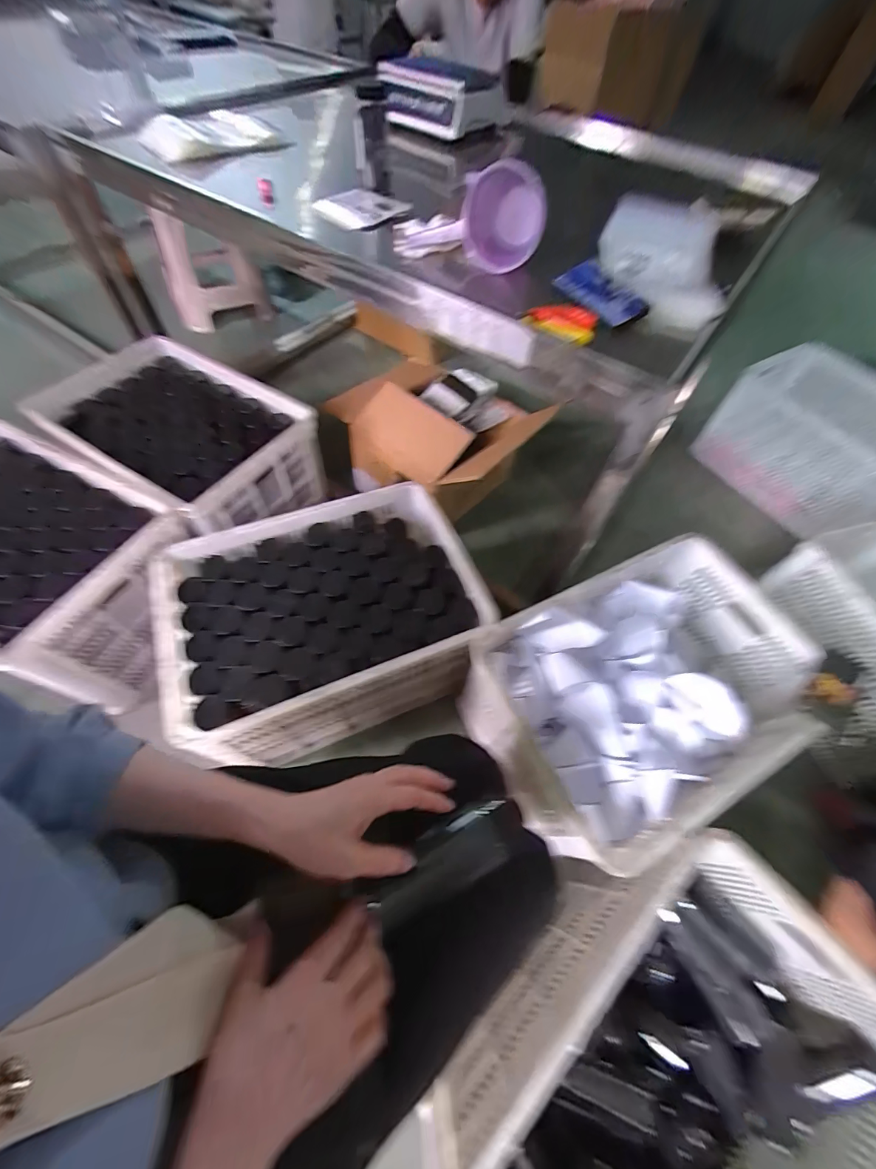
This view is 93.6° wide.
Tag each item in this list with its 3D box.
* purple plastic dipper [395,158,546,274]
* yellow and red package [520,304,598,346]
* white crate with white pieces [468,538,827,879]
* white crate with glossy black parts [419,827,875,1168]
[{"bbox_3d":[0.054,-0.656,0.732,0.267,0.138,0.138,6,59,0],"label":"purple plastic dipper"},{"bbox_3d":[0.190,-0.409,0.641,0.109,0.021,0.073,21,60,9],"label":"yellow and red package"},{"bbox_3d":[0.410,0.202,0.834,0.603,0.206,0.429,-23,63,-16],"label":"white crate with white pieces"},{"bbox_3d":[0.327,0.740,0.575,0.604,0.292,0.423,-37,68,-22],"label":"white crate with glossy black parts"}]

